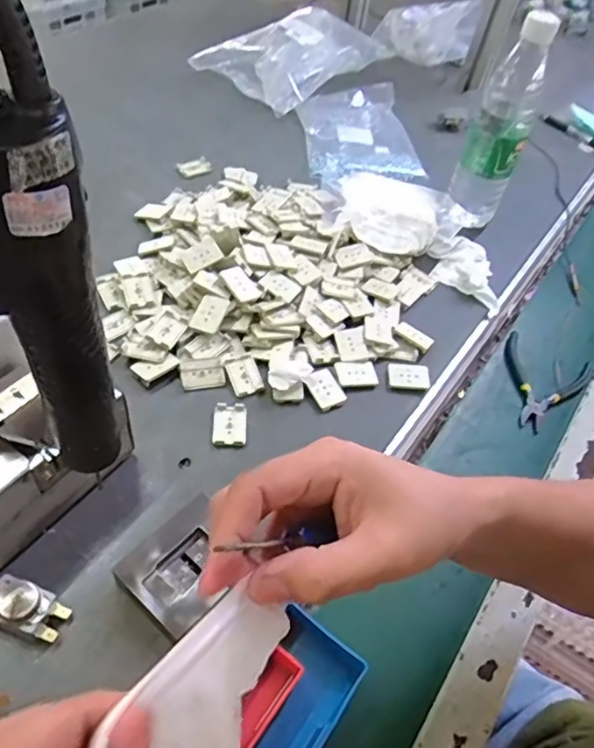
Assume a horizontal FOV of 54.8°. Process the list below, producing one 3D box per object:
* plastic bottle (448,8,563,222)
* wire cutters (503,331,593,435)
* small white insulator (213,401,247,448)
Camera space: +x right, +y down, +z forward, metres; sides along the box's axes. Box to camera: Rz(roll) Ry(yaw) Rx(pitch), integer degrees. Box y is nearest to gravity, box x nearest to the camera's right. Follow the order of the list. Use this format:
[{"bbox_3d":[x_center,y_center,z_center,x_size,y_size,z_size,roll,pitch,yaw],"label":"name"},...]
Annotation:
[{"bbox_3d":[0.233,-0.288,0.658,0.065,0.226,0.078,22,50,8],"label":"plastic bottle"},{"bbox_3d":[0.256,0.013,0.606,0.091,0.015,0.122,27,51,11],"label":"wire cutters"},{"bbox_3d":[-0.057,0.042,0.484,0.028,0.004,0.041,4,50,-8],"label":"small white insulator"}]

